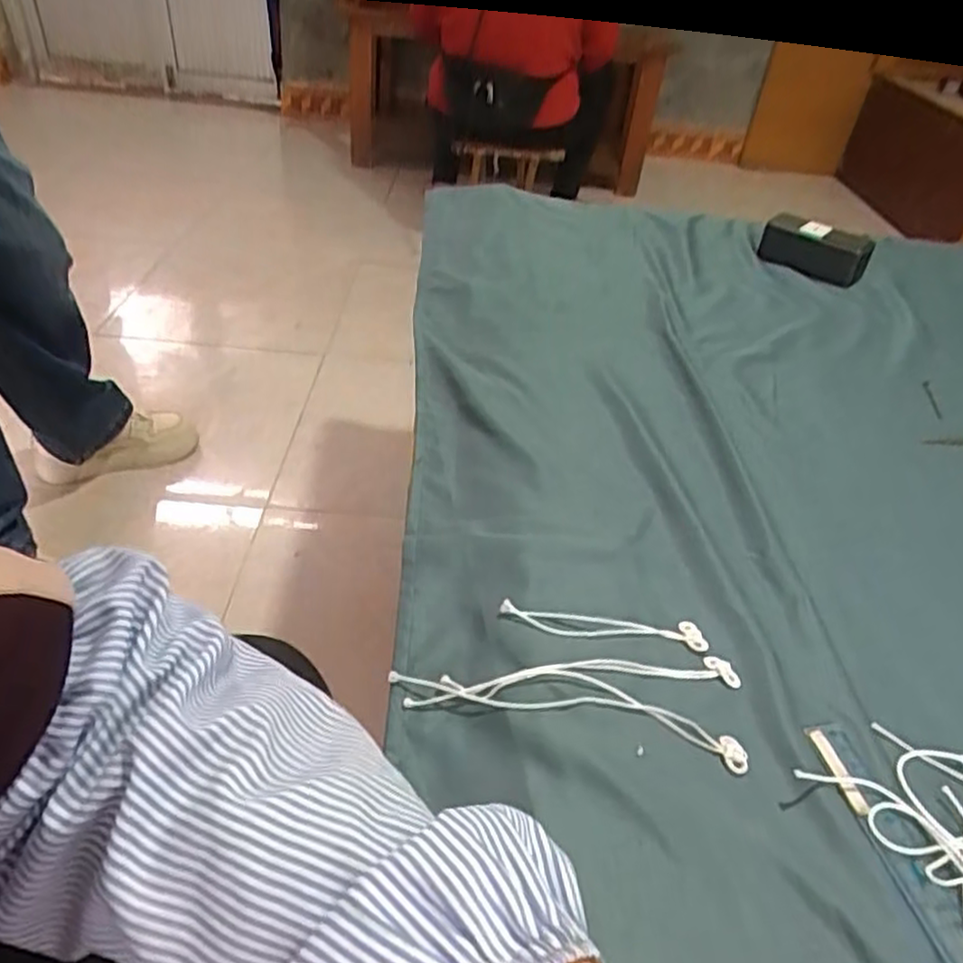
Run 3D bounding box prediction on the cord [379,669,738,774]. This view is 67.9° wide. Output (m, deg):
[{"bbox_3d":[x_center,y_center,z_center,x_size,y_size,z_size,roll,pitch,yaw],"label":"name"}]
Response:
[{"bbox_3d":[0.048,0.121,0.392,0.192,0.011,0.033,10,39,3],"label":"cord"}]

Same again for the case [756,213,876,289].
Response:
[{"bbox_3d":[0.426,-0.298,0.915,0.128,0.053,0.050,29,44,24],"label":"case"}]

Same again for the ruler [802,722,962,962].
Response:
[{"bbox_3d":[0.211,0.190,0.350,0.027,0.007,0.156,-2,41,-15],"label":"ruler"}]

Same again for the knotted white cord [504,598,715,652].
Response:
[{"bbox_3d":[0.075,0.088,0.432,0.125,0.011,0.020,5,39,-3],"label":"knotted white cord"}]

